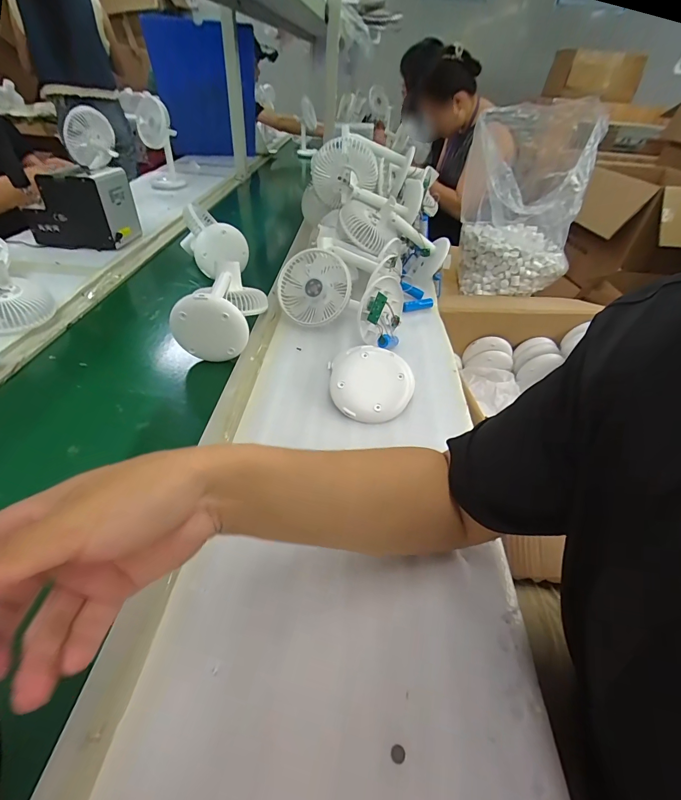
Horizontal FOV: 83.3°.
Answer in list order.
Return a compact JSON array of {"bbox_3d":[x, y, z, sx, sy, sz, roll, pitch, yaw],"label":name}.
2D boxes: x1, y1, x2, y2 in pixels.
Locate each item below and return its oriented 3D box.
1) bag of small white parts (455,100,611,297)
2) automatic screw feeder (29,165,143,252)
[{"bbox_3d":[0.423,-0.456,0.905,0.271,0.368,0.224,20,42,14],"label":"bag of small white parts"},{"bbox_3d":[-0.573,-0.432,0.850,0.174,0.143,0.123,7,41,-1],"label":"automatic screw feeder"}]

